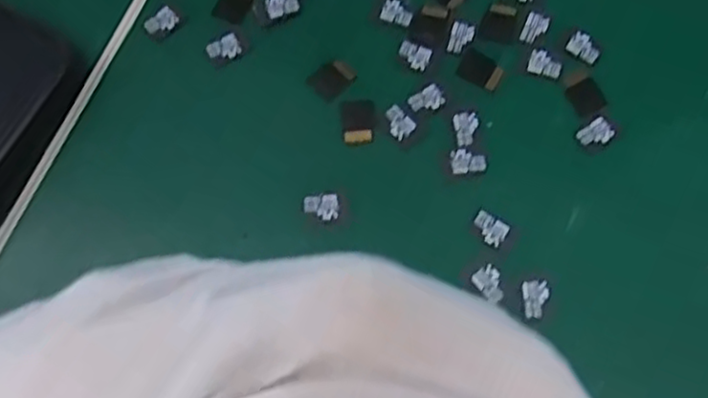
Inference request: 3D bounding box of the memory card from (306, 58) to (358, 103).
[{"bbox_3d":[-0.007,-0.041,0.246,0.014,0.004,0.012,-42,79,-9],"label":"memory card"}]

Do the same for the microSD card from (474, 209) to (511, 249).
[{"bbox_3d":[0.043,0.009,0.227,0.011,0.004,0.009,35,75,11],"label":"microSD card"}]

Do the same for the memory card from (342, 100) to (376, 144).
[{"bbox_3d":[0.002,-0.026,0.241,0.011,0.004,0.015,-3,70,1],"label":"memory card"}]

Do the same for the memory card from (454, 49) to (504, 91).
[{"bbox_3d":[0.043,-0.043,0.245,0.015,0.004,0.012,30,77,11],"label":"memory card"}]

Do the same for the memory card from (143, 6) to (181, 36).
[{"bbox_3d":[-0.067,-0.062,0.254,0.009,0.004,0.012,44,74,10],"label":"memory card"}]

